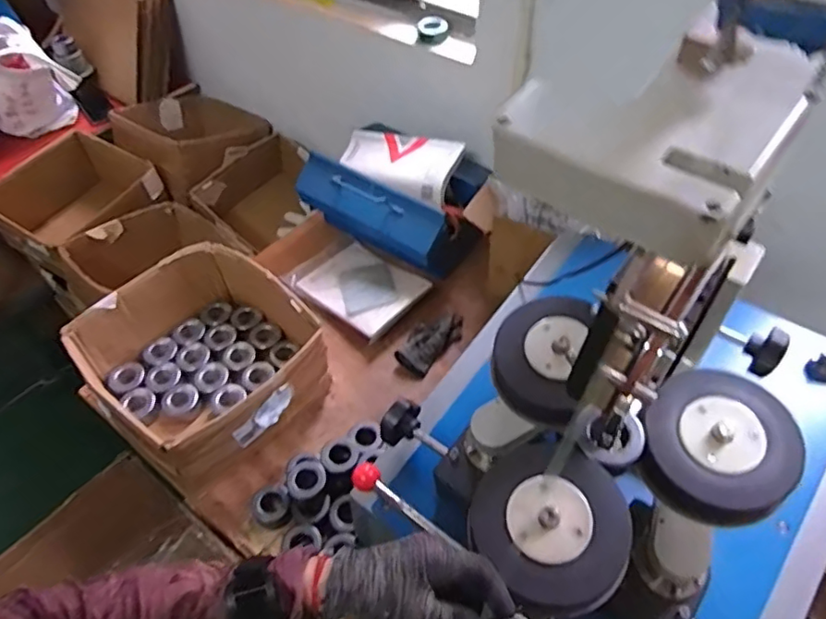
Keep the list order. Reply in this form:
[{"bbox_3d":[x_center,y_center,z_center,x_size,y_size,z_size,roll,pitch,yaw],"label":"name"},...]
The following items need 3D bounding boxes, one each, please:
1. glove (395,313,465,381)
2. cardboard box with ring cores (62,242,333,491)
[{"bbox_3d":[0.033,0.055,1.130,0.083,0.036,0.154,29,56,24],"label":"glove"},{"bbox_3d":[-0.354,0.095,1.026,0.361,0.184,0.344,32,57,26],"label":"cardboard box with ring cores"}]

